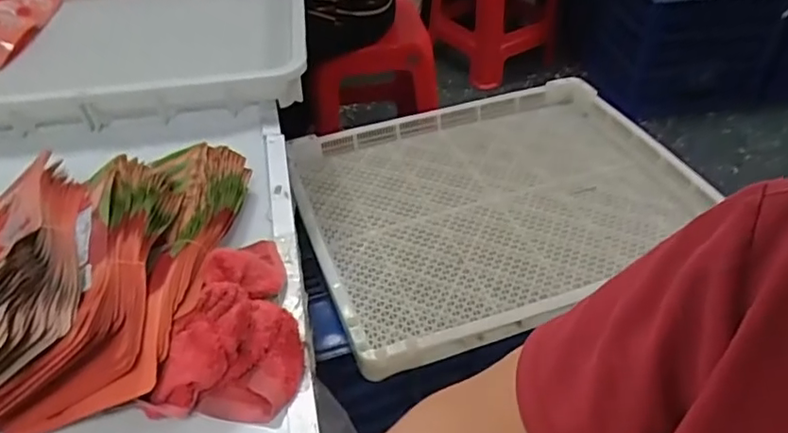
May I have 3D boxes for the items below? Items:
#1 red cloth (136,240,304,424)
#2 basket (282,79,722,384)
[{"bbox_3d":[-0.155,0.084,0.554,0.125,0.073,0.203,-6,43,-5],"label":"red cloth"},{"bbox_3d":[0.192,-0.042,1.012,0.685,0.049,0.513,-16,45,-15],"label":"basket"}]

